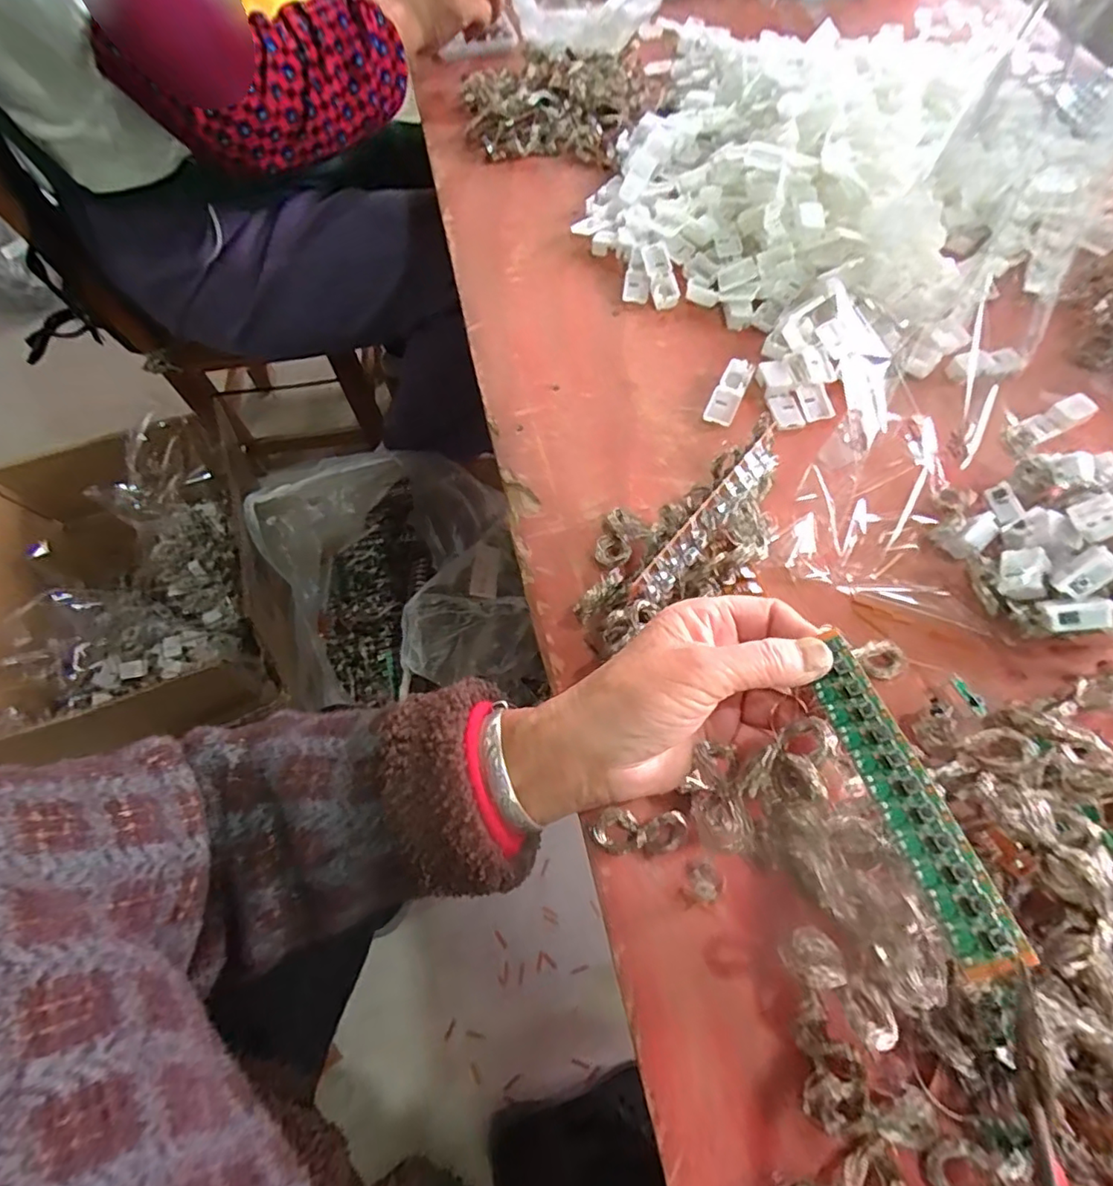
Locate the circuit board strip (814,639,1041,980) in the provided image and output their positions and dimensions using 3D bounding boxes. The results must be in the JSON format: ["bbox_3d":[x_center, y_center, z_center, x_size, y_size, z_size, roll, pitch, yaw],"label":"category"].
[{"bbox_3d":[0.127,0.071,0.219,0.021,0.004,0.120,-25,55,12],"label":"circuit board strip"}]

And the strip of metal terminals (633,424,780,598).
[{"bbox_3d":[0.084,-0.041,0.320,0.012,0.024,0.122,38,71,19],"label":"strip of metal terminals"}]

